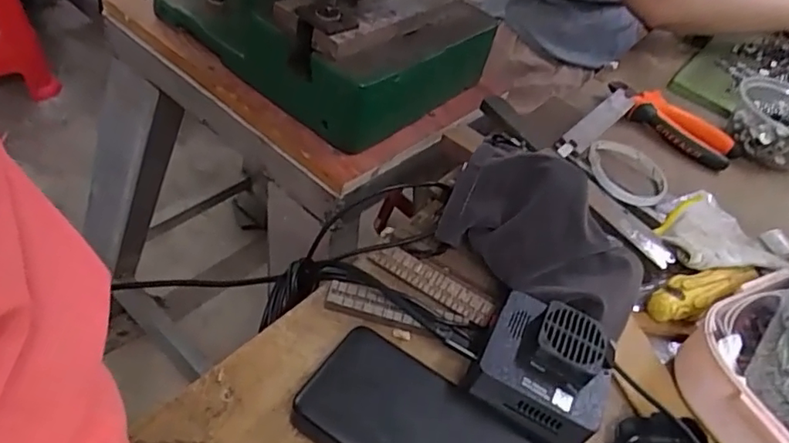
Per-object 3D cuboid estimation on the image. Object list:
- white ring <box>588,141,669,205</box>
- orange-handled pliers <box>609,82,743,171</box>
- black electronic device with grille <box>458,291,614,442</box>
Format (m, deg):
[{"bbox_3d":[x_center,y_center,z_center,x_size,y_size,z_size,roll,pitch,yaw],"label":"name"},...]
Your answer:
[{"bbox_3d":[0.220,-0.049,0.540,0.074,0.013,0.081,7,48,-7],"label":"white ring"},{"bbox_3d":[0.305,-0.106,0.625,0.150,0.025,0.048,33,48,6],"label":"orange-handled pliers"},{"bbox_3d":[0.094,0.087,0.351,0.078,0.044,0.076,30,46,13],"label":"black electronic device with grille"}]

